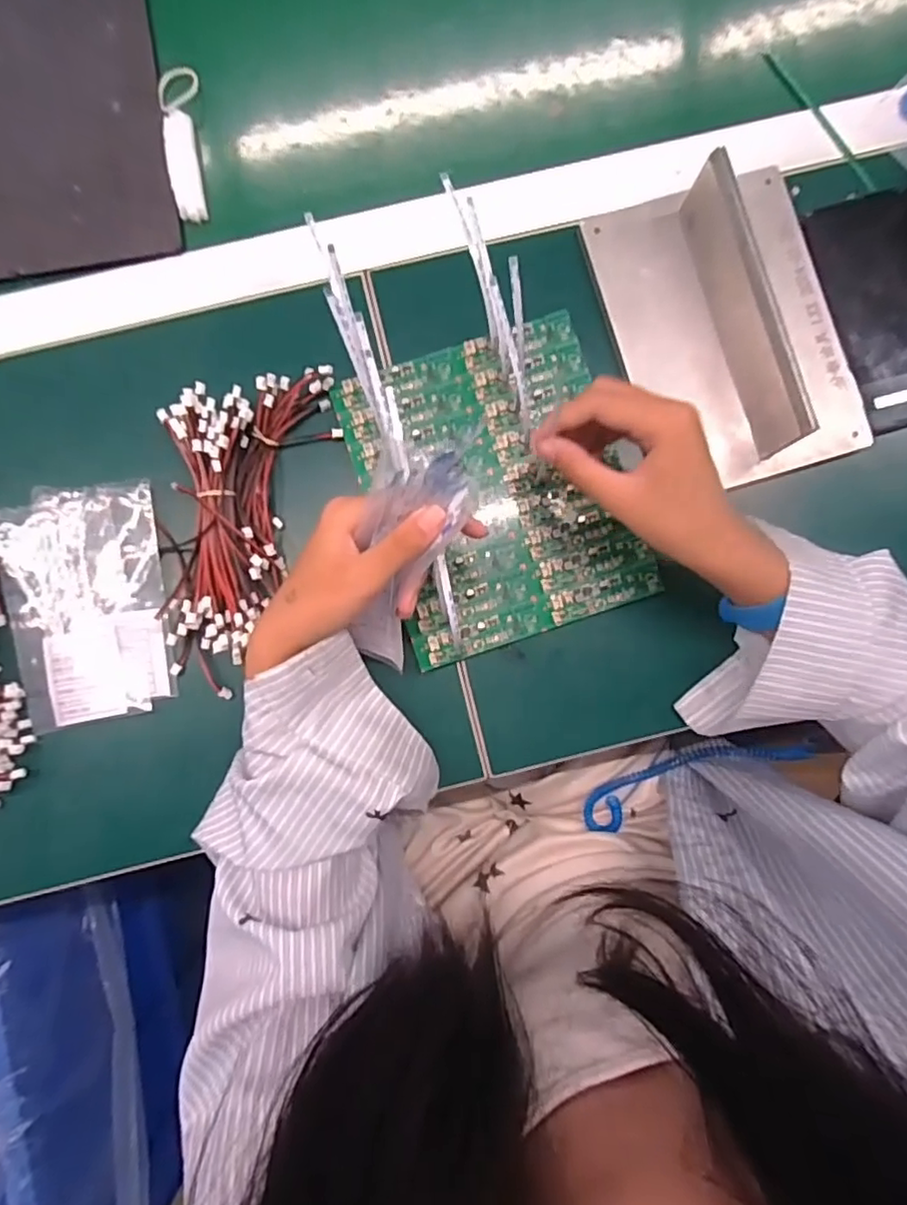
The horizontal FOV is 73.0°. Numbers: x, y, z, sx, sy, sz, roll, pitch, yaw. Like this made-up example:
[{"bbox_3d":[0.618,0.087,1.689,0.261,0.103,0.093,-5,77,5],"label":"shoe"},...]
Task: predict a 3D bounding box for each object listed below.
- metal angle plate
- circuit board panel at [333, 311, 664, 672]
[{"bbox_3d":[0.182,-0.178,0.384,0.139,0.063,0.190,-16,86,-1],"label":"metal angle plate"},{"bbox_3d":[0.028,-0.074,0.406,0.162,0.012,0.194,-18,86,-2],"label":"circuit board panel"}]

